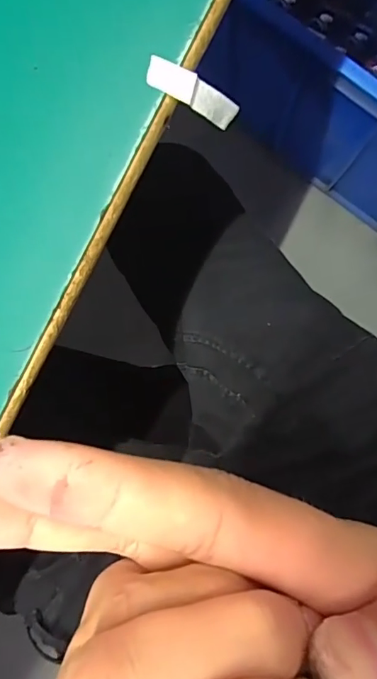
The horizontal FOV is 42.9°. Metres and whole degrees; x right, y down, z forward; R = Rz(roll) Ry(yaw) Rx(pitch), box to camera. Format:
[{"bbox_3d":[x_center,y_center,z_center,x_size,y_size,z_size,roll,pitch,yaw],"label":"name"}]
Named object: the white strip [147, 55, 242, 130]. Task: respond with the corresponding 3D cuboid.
[{"bbox_3d":[0.004,-0.109,0.216,0.046,0.012,0.014,16,95,-33],"label":"white strip"}]

